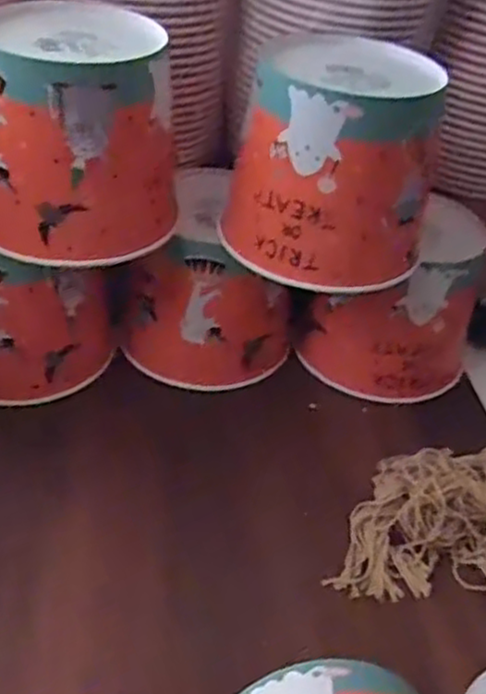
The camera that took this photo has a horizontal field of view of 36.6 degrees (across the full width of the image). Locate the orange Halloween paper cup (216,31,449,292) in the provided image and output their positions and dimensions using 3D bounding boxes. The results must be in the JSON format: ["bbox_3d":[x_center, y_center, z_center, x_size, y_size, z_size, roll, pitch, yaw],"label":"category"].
[{"bbox_3d":[0.074,-0.138,0.537,0.137,0.141,0.148,16,40,11],"label":"orange Halloween paper cup"}]

